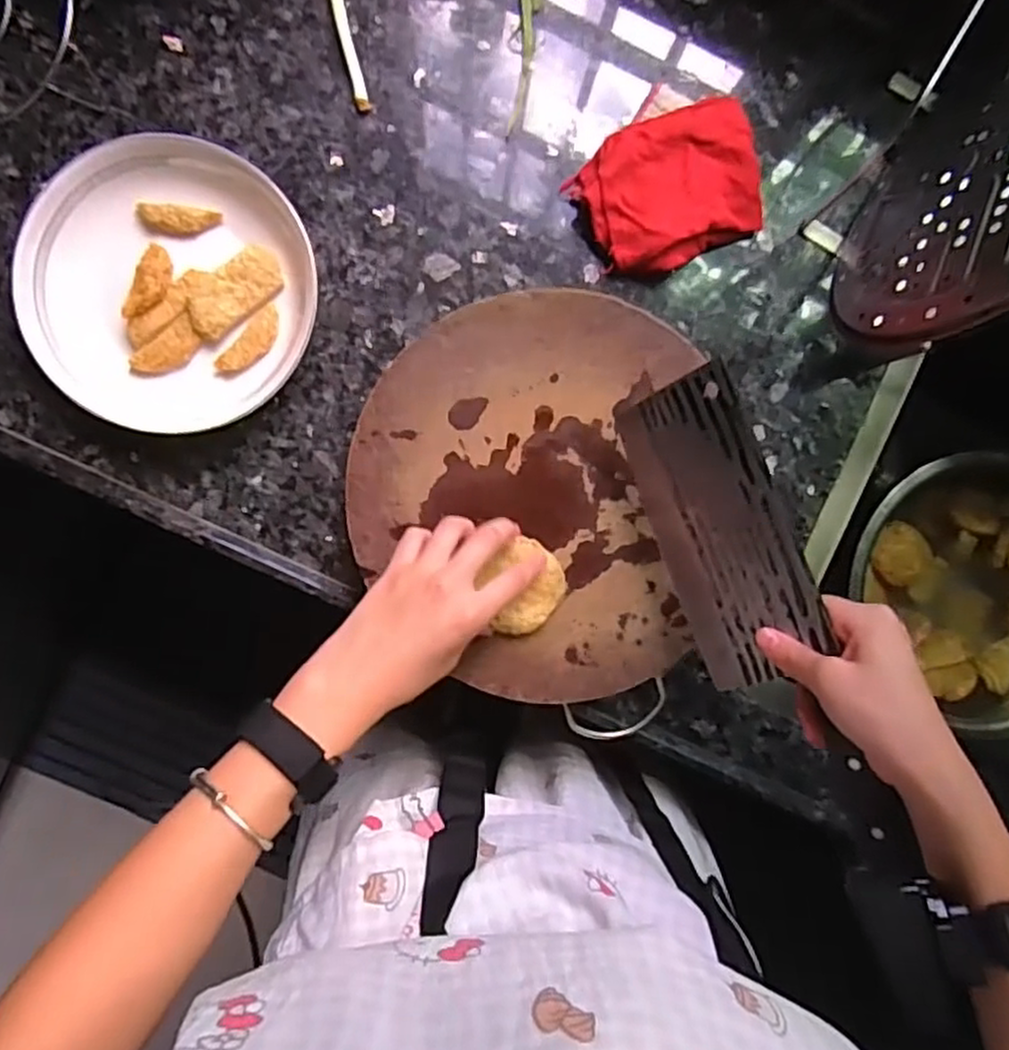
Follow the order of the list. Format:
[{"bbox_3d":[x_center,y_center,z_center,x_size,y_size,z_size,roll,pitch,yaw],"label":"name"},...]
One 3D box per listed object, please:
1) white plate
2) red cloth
[{"bbox_3d":[-0.238,-0.168,0.512,0.198,0.040,0.192,0,94,-3],"label":"white plate"},{"bbox_3d":[0.125,-0.249,0.535,0.130,0.036,0.104,-26,95,-1],"label":"red cloth"}]

